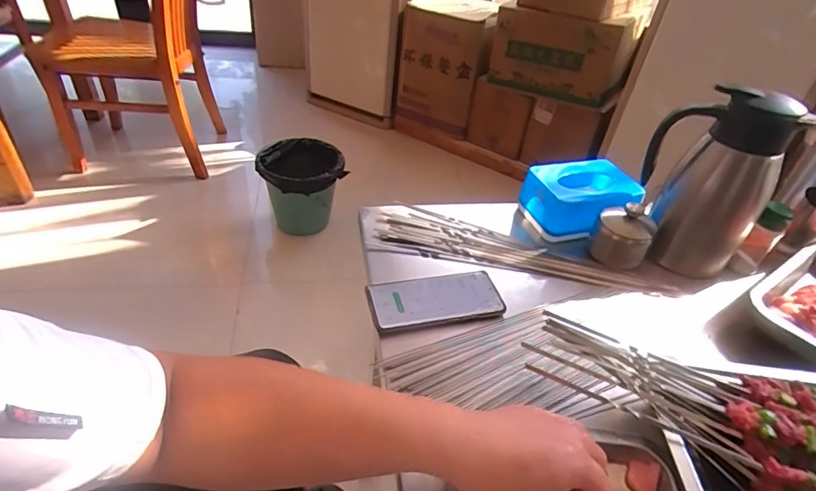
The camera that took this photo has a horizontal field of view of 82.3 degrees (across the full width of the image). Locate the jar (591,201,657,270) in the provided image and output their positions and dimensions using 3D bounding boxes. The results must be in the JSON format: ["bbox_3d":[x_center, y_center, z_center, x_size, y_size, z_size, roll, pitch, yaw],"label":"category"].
[{"bbox_3d":[0.309,-0.015,0.668,0.075,0.073,0.061,21,41,16],"label":"jar"}]

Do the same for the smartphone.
[{"bbox_3d":[0.035,0.066,0.582,0.161,0.015,0.073,-8,41,-13],"label":"smartphone"}]

